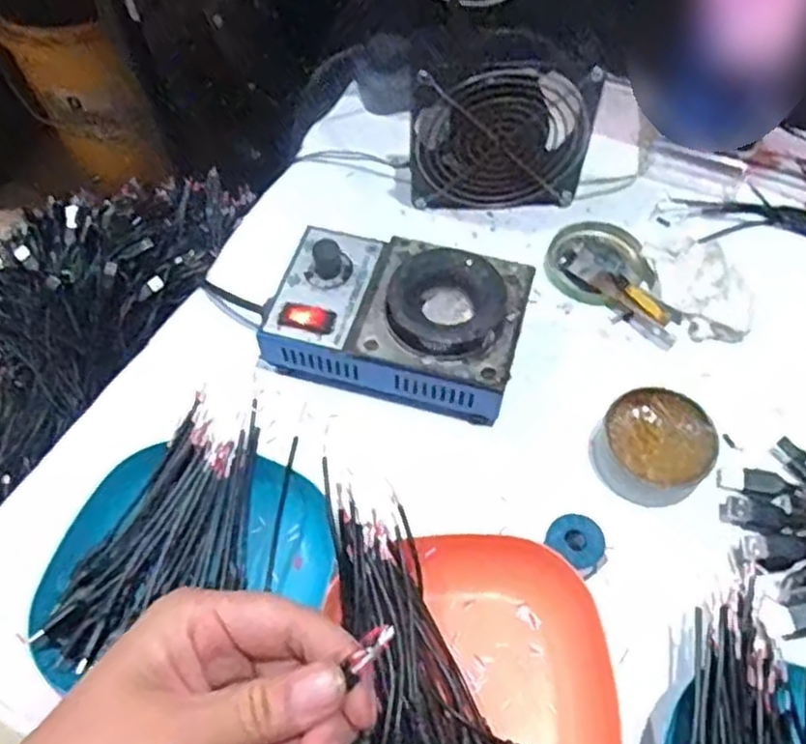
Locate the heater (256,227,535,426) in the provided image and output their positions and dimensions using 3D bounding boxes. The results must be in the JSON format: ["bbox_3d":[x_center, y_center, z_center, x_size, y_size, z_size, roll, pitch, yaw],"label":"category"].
[{"bbox_3d":[-0.003,-0.034,0.468,0.148,0.065,0.095,13,61,9],"label":"heater"}]

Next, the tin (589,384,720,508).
[{"bbox_3d":[0.146,0.043,0.438,0.062,0.025,0.063,-1,59,1],"label":"tin"}]

